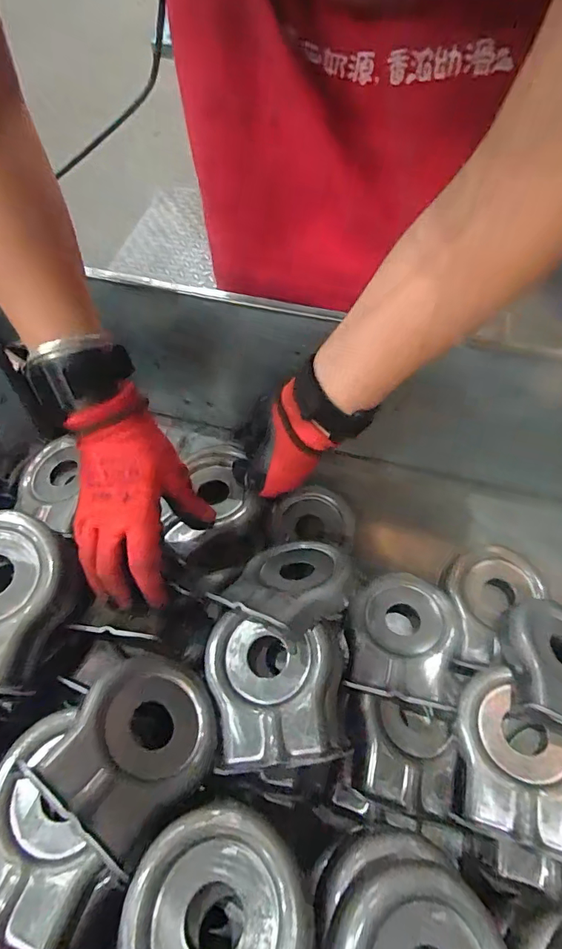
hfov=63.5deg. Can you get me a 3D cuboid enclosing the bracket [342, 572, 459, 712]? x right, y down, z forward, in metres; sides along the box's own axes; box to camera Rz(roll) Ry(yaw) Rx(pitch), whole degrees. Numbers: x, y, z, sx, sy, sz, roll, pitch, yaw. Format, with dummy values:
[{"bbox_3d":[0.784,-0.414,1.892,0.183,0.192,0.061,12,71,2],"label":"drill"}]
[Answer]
[{"bbox_3d":[0.108,0.140,0.406,0.093,0.032,0.111,10,62,6],"label":"bracket"}]

